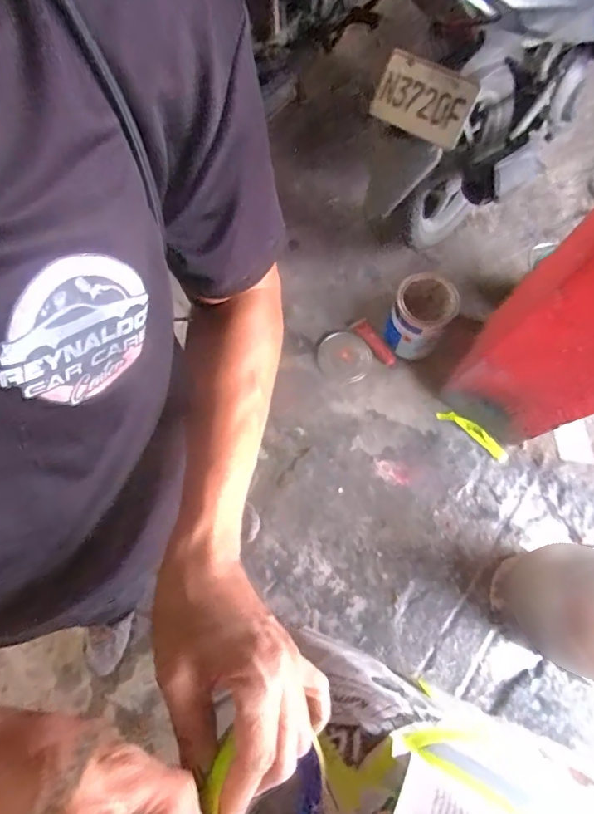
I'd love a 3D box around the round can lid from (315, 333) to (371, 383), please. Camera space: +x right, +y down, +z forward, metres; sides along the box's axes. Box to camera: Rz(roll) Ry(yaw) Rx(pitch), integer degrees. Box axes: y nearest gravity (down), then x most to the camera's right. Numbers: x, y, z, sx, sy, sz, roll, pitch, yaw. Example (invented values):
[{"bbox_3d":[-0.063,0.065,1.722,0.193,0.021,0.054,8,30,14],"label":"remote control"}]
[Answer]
[{"bbox_3d":[0.142,-0.149,1.484,0.162,0.011,0.154,1,75,-2],"label":"round can lid"}]

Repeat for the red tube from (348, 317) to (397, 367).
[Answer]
[{"bbox_3d":[0.233,-0.200,1.516,0.058,0.030,0.203,-31,61,-7],"label":"red tube"}]

